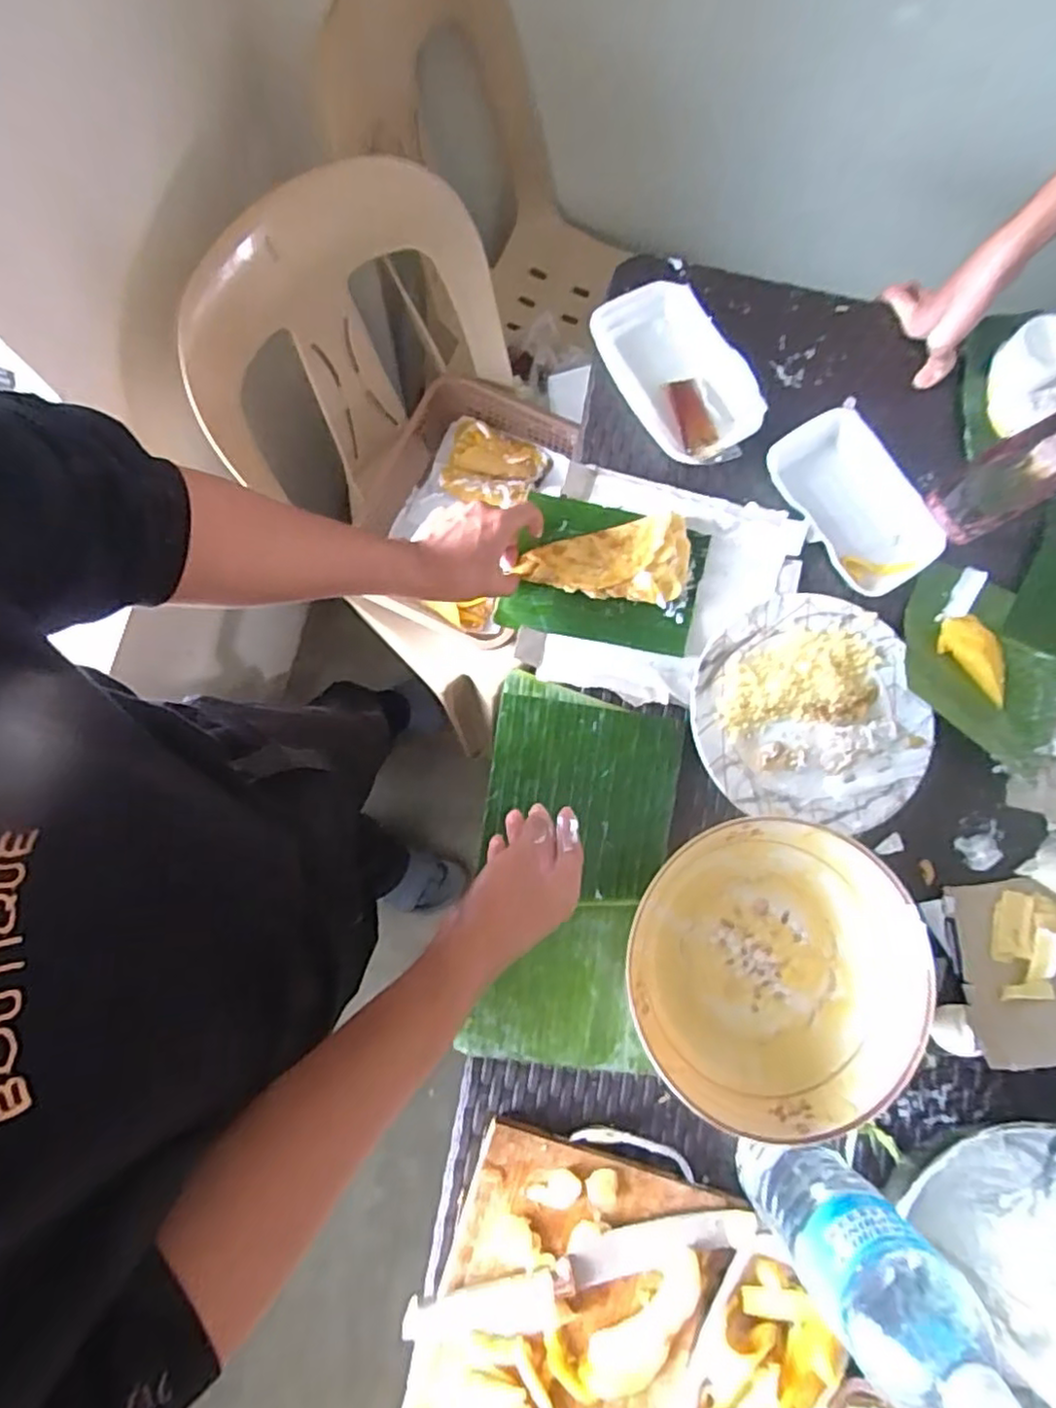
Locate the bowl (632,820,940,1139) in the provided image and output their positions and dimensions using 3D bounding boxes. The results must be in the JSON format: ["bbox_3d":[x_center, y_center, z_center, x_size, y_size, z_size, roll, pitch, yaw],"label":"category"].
[{"bbox_3d":[0.201,0.219,0.559,0.227,0.055,0.233,2,79,-1],"label":"bowl"}]

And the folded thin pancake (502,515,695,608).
[{"bbox_3d":[0.073,-0.131,0.626,0.160,0.025,0.078,-5,79,-1],"label":"folded thin pancake"}]

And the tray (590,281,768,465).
[{"bbox_3d":[0.153,-0.328,0.668,0.118,0.029,0.186,-31,81,-6],"label":"tray"}]

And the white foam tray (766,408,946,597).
[{"bbox_3d":[0.320,-0.197,0.657,0.113,0.034,0.177,-37,82,-7],"label":"white foam tray"}]

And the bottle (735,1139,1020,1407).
[{"bbox_3d":[0.217,0.364,0.456,0.075,0.255,0.074,0,79,-1],"label":"bottle"}]

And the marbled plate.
[{"bbox_3d":[0.261,0.004,0.623,0.211,0.025,0.206,9,79,1],"label":"marbled plate"}]

